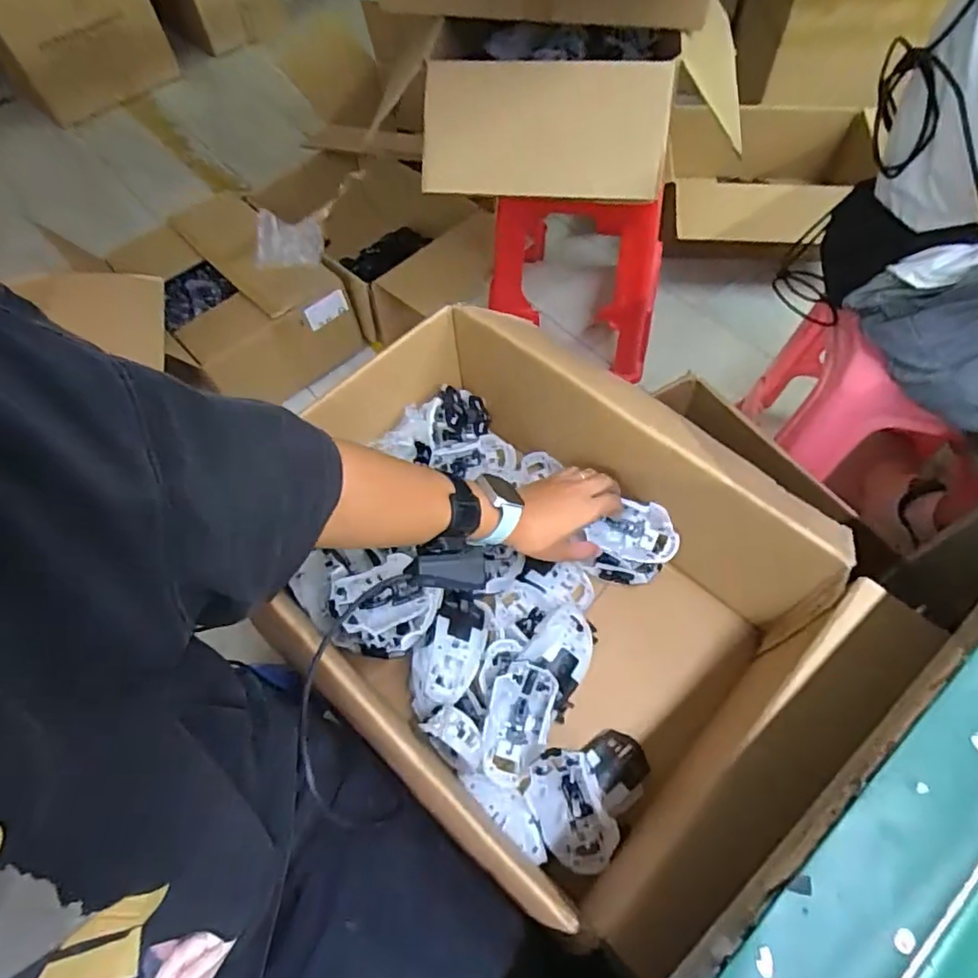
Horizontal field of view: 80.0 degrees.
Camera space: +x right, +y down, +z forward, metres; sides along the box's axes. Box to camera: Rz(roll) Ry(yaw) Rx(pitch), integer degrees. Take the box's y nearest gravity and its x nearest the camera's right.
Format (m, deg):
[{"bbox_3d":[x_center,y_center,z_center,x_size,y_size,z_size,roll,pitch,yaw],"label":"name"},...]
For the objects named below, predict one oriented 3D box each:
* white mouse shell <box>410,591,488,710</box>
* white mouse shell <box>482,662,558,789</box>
[{"bbox_3d":[-0.040,0.171,0.620,0.064,0.042,0.118,16,62,13],"label":"white mouse shell"},{"bbox_3d":[0.029,0.236,0.588,0.060,0.024,0.114,14,61,12],"label":"white mouse shell"}]

